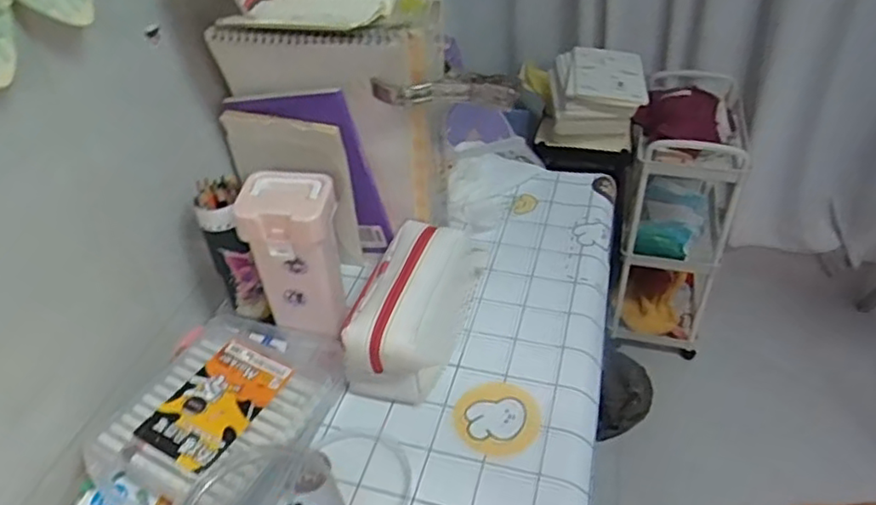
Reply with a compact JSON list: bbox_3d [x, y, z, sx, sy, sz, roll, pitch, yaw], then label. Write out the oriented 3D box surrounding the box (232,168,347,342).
[{"bbox_3d":[-0.134,0.006,0.626,0.085,0.157,0.065,2,39,6],"label":"box"}]

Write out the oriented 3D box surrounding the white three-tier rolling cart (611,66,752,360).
[{"bbox_3d":[0.568,-0.090,1.532,0.247,0.565,0.385,13,42,18],"label":"white three-tier rolling cart"}]

